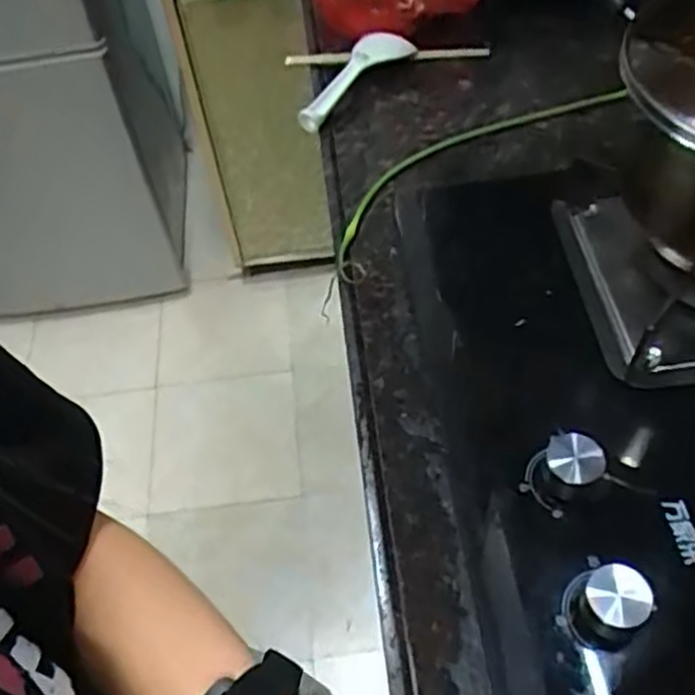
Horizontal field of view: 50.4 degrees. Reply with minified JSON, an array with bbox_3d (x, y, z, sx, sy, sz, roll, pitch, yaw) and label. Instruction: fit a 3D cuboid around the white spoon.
[{"bbox_3d":[0.003,-0.290,0.788,0.055,0.036,0.161,32,63,25],"label":"white spoon"}]

